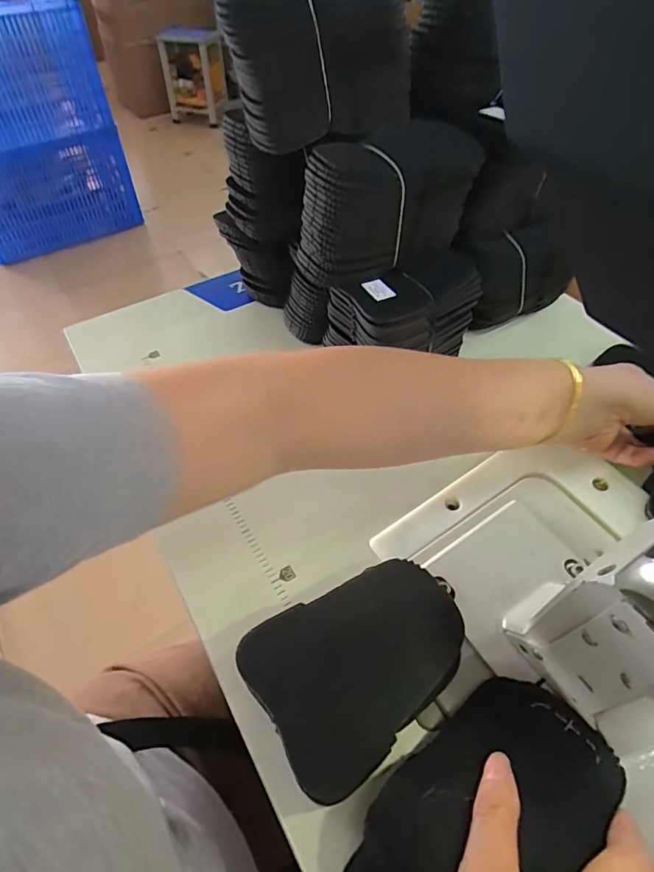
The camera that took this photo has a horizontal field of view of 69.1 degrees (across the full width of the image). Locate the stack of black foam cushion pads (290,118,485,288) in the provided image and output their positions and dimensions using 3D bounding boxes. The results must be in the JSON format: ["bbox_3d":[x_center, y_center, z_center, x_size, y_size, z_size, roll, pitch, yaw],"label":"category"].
[{"bbox_3d":[0.045,-0.202,0.412,0.144,0.104,0.078,-10,53,-7],"label":"stack of black foam cushion pads"}]

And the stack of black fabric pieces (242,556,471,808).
[{"bbox_3d":[0.020,0.141,0.299,0.131,0.035,0.100,-27,57,-19],"label":"stack of black fabric pieces"}]

